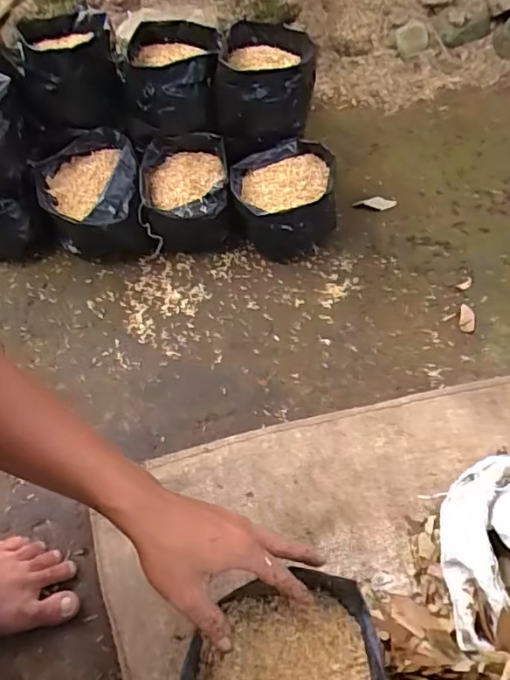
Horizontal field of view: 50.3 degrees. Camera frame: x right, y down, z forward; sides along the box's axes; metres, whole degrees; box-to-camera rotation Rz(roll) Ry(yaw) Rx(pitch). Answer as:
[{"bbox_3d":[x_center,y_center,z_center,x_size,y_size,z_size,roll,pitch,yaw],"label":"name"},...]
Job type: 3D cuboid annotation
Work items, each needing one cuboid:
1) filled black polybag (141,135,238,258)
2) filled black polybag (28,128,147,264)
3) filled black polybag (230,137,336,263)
[{"bbox_3d":[-0.106,-0.227,0.875,0.140,0.121,0.153,-6,56,-4],"label":"filled black polybag"},{"bbox_3d":[-0.249,-0.216,0.844,0.150,0.117,0.173,-16,57,-11],"label":"filled black polybag"},{"bbox_3d":[0.045,-0.221,0.879,0.160,0.115,0.156,-3,56,-2],"label":"filled black polybag"}]

